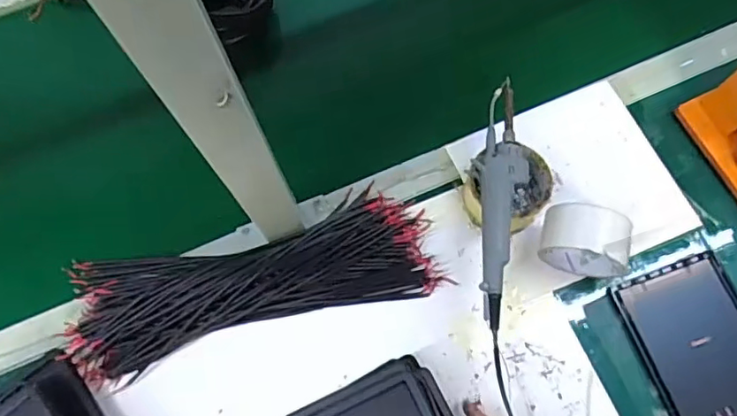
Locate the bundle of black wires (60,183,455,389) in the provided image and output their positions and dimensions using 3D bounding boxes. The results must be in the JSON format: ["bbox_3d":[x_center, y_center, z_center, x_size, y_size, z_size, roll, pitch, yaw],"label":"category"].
[{"bbox_3d":[-0.119,0.069,0.571,0.379,0.049,0.123,-14,70,-3],"label":"bundle of black wires"}]

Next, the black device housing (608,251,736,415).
[{"bbox_3d":[0.327,0.136,0.556,0.116,0.011,0.162,-19,71,-5],"label":"black device housing"}]

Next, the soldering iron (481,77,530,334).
[{"bbox_3d":[0.130,-0.013,0.550,0.041,0.027,0.253,9,71,5],"label":"soldering iron"}]

